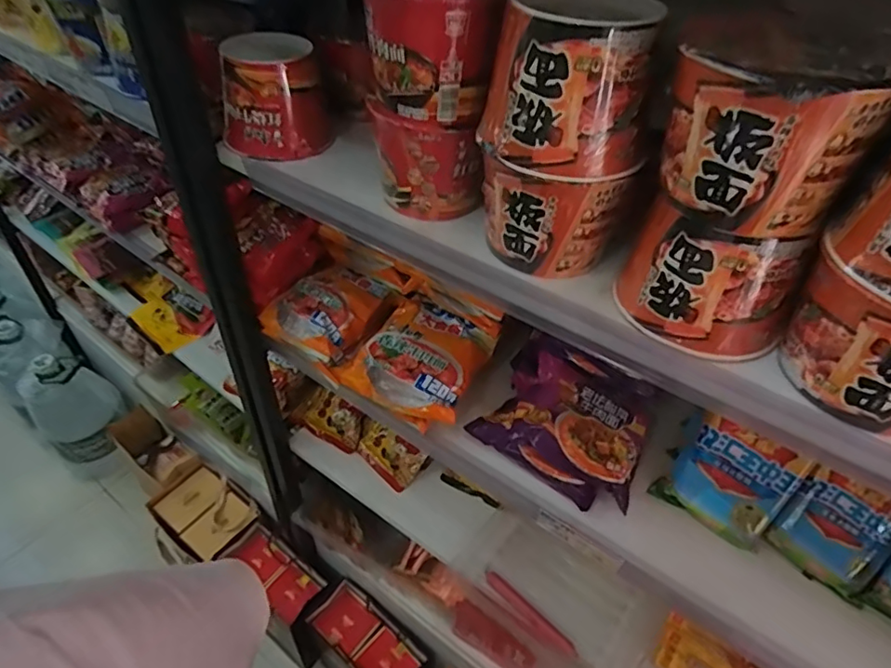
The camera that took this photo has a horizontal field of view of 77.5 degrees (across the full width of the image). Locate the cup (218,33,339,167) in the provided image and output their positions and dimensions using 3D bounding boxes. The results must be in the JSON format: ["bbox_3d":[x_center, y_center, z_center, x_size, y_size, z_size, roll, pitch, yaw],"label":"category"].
[{"bbox_3d":[-0.204,-0.287,0.671,0.125,0.109,0.118,-7,45,-11],"label":"cup"}]

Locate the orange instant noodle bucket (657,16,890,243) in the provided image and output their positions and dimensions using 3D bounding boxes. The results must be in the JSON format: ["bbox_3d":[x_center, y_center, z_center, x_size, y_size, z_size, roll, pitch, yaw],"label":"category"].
[{"bbox_3d":[0.225,-0.139,0.380,0.128,0.111,0.116,-26,51,-27],"label":"orange instant noodle bucket"}]

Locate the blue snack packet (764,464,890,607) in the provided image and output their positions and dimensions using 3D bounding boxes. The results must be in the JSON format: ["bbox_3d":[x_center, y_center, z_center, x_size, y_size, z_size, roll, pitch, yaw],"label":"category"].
[{"bbox_3d":[0.436,0.215,0.622,0.105,0.118,0.040,34,19,20],"label":"blue snack packet"}]

